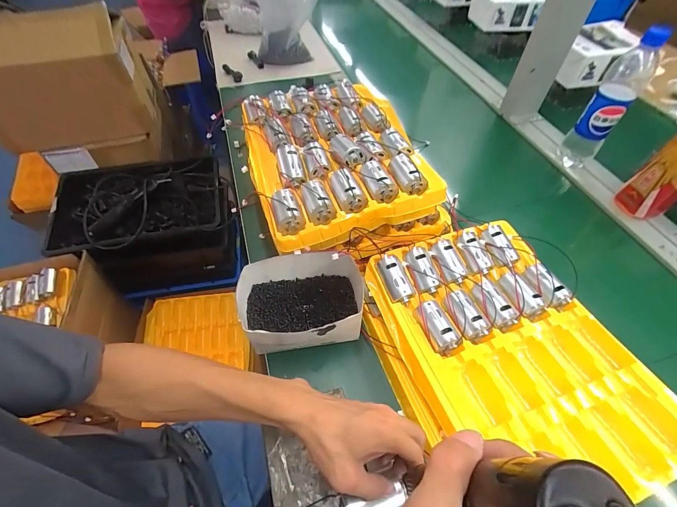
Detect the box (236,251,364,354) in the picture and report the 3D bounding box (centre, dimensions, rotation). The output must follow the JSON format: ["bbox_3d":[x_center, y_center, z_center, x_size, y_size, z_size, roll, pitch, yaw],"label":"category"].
[{"bbox_3d":[-0.047,0.064,0.422,0.150,0.070,0.115,-4,54,-3],"label":"box"}]

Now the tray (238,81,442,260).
[{"bbox_3d":[-0.010,-0.164,0.514,0.260,0.076,0.339,-12,55,-9],"label":"tray"}]

